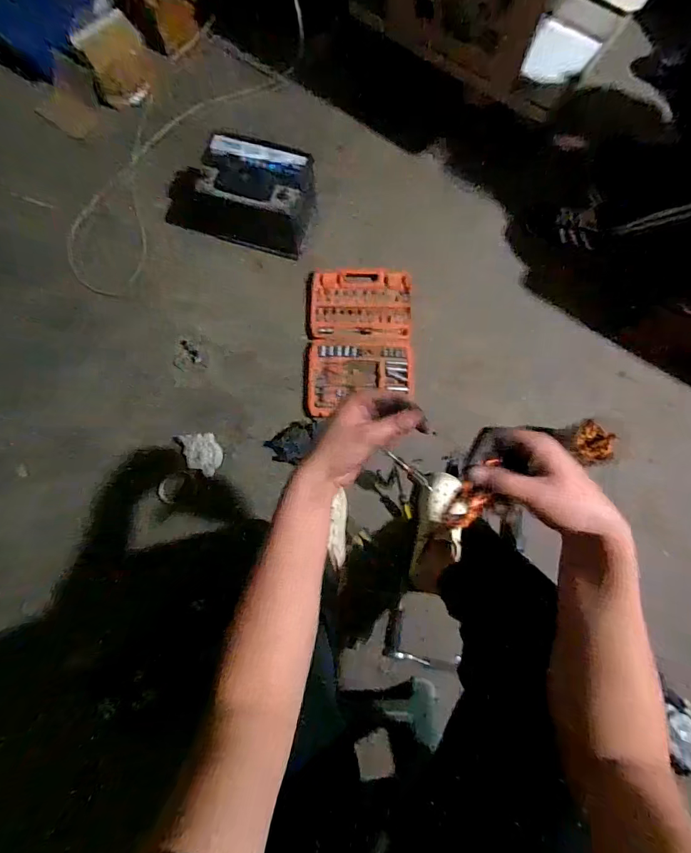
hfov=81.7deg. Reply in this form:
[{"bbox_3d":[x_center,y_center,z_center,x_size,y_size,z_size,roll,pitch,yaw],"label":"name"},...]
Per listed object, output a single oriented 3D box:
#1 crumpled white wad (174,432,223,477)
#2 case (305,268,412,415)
[{"bbox_3d":[-0.338,0.061,0.942,0.090,0.025,0.116,-21,81,-5],"label":"crumpled white wad"},{"bbox_3d":[0.035,-0.221,1.010,0.264,0.032,0.371,1,79,-1],"label":"case"}]

